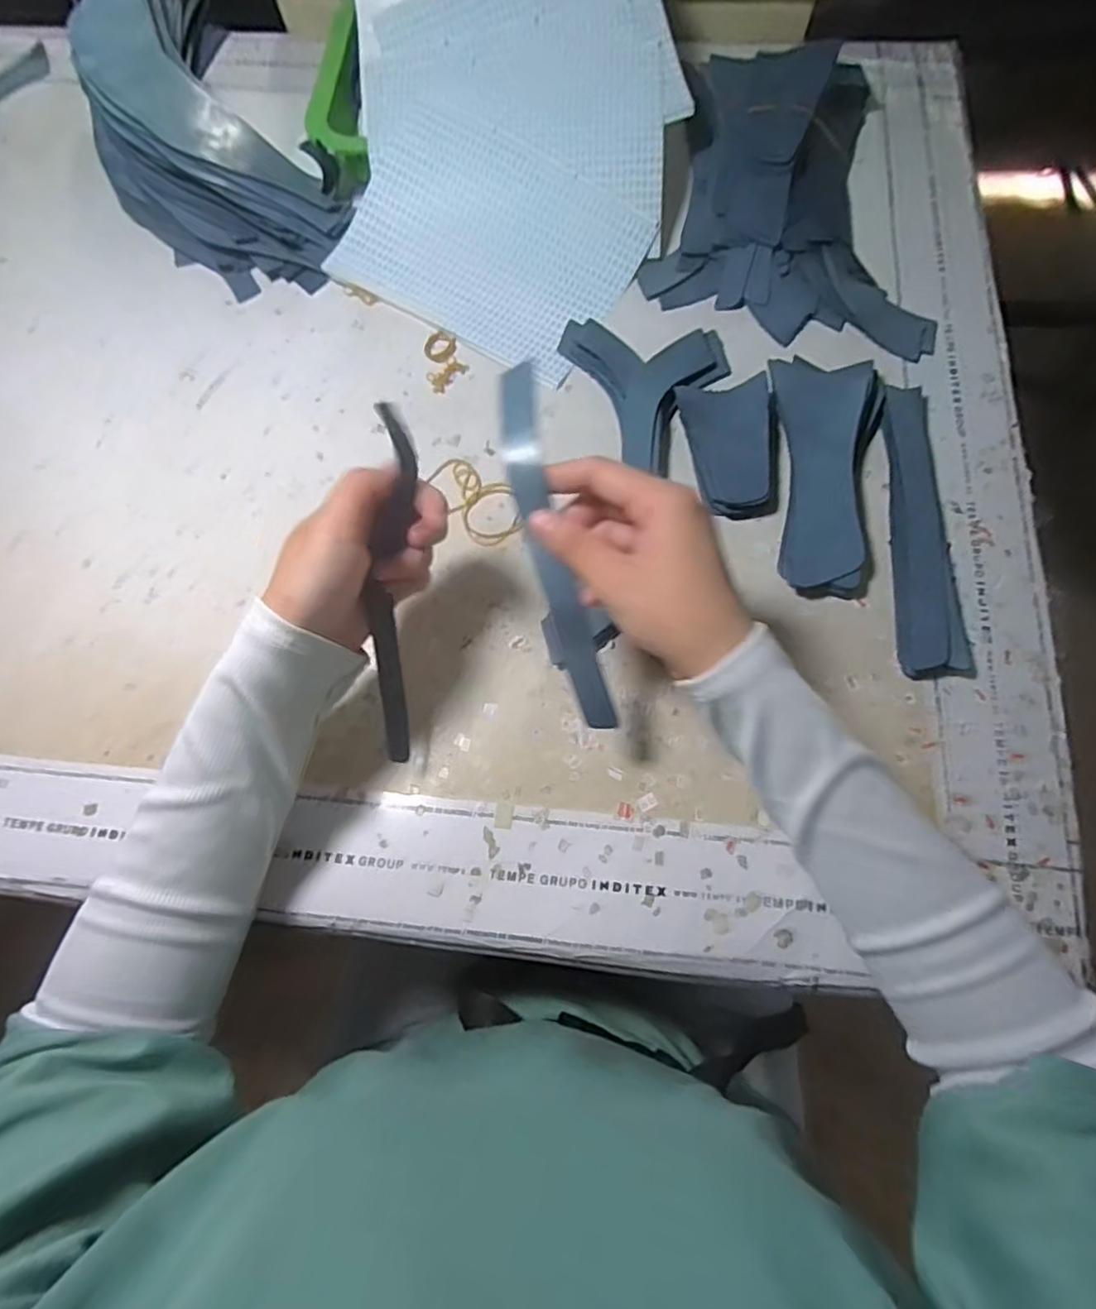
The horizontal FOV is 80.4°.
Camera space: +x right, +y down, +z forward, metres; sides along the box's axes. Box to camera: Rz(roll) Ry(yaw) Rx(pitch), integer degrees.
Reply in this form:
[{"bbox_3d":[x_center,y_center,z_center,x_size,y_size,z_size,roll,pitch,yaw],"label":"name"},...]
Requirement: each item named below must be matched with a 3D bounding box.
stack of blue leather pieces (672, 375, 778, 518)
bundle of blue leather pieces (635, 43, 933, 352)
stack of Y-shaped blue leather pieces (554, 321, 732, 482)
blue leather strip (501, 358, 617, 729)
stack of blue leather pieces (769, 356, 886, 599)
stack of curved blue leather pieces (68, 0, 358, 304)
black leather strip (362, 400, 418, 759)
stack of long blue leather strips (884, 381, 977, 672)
[{"bbox_3d":[0.122,-0.134,0.417,0.059,0.018,0.091,-5,71,1],"label":"stack of blue leather pieces"},{"bbox_3d":[0.189,-0.344,0.468,0.201,0.046,0.243,12,72,7],"label":"bundle of blue leather pieces"},{"bbox_3d":[0.063,-0.178,0.439,0.112,0.014,0.148,5,71,4],"label":"stack of Y-shaped blue leather pieces"},{"bbox_3d":[0.003,-0.049,0.317,0.022,0.019,0.179,-15,98,-3],"label":"blue leather strip"},{"bbox_3d":[0.176,-0.115,0.406,0.067,0.018,0.161,7,71,5],"label":"stack of blue leather pieces"},{"bbox_3d":[-0.290,-0.428,0.513,0.146,0.065,0.370,-30,72,-8],"label":"stack of curved blue leather pieces"},{"bbox_3d":[-0.080,-0.033,0.332,0.020,0.014,0.178,6,102,5],"label":"black leather strip"},{"bbox_3d":[0.229,-0.081,0.396,0.037,0.013,0.191,4,71,4],"label":"stack of long blue leather strips"}]

